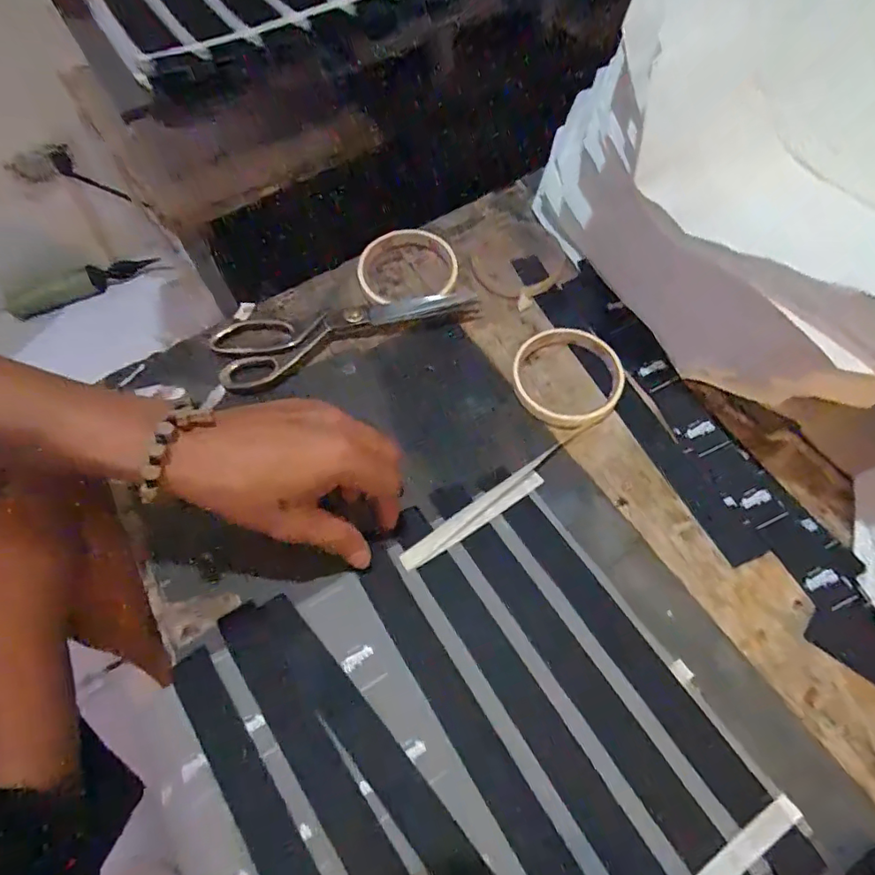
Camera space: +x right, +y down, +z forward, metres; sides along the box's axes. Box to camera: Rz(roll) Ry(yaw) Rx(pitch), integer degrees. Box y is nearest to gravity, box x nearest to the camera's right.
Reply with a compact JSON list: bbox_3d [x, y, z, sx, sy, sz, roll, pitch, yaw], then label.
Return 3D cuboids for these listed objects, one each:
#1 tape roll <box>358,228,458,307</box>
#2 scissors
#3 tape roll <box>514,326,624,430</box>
[{"bbox_3d":[-0.028,-0.159,0.484,0.086,0.013,0.081,0,60,0],"label":"tape roll"},{"bbox_3d":[-0.074,-0.092,0.447,0.224,0.009,0.065,-13,61,-7],"label":"scissors"},{"bbox_3d":[0.104,-0.049,0.422,0.085,0.014,0.089,0,60,0],"label":"tape roll"}]

